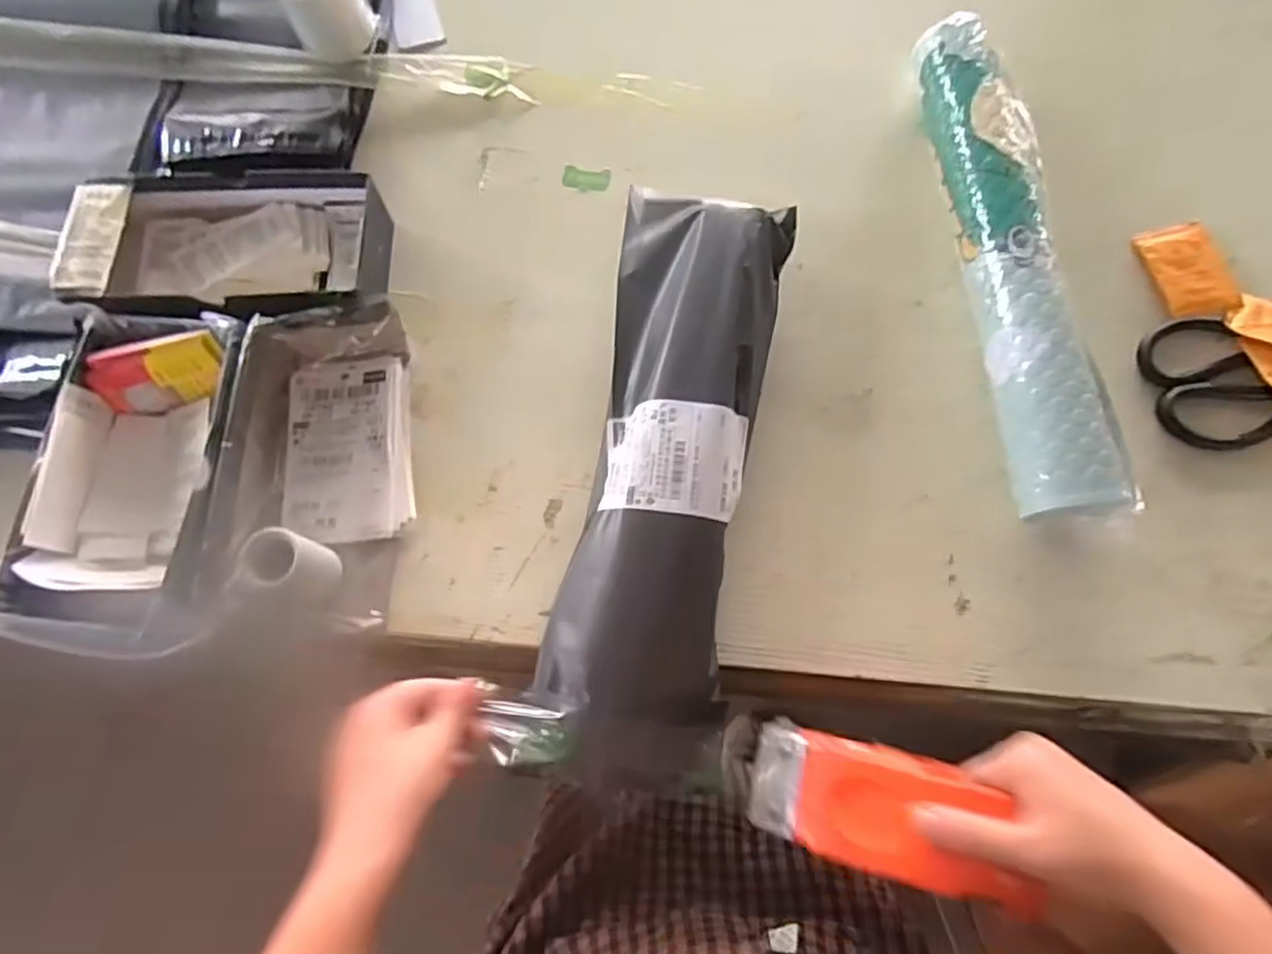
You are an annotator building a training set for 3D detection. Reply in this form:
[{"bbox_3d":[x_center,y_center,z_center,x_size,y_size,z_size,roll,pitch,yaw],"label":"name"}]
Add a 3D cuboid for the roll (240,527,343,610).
[{"bbox_3d":[-0.228,0.061,0.468,0.039,0.061,0.040,0,74,1],"label":"roll"}]

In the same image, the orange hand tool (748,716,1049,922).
[{"bbox_3d":[0.138,0.187,0.396,0.148,0.023,0.064,6,75,29],"label":"orange hand tool"}]

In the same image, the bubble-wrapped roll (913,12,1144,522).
[{"bbox_3d":[0.283,-0.169,0.527,0.075,0.060,0.413,-5,72,0],"label":"bubble-wrapped roll"}]

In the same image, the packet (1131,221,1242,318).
[{"bbox_3d":[0.431,-0.165,0.548,0.053,0.012,0.084,-16,74,-4],"label":"packet"}]

